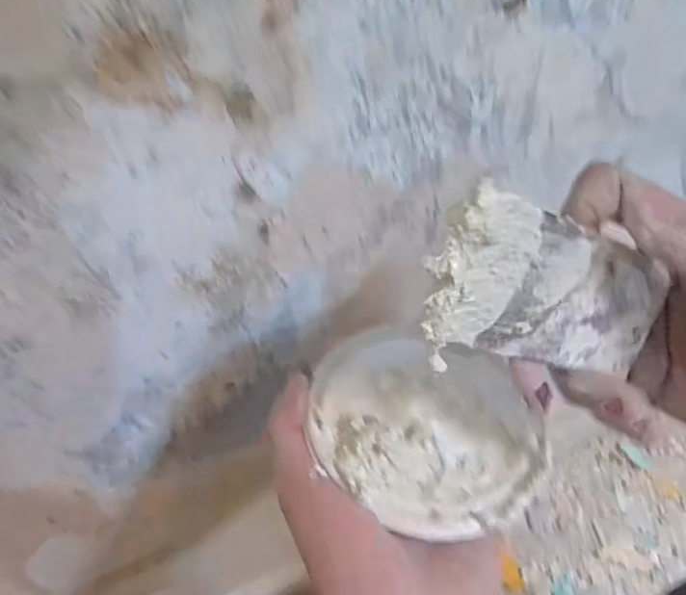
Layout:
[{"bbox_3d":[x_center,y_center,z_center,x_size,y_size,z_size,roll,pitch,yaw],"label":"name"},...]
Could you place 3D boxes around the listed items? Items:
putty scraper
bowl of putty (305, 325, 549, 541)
[{"bbox_3d":[0.072,0.002,0.206,0.104,0.053,0.004,15,13,-32],"label":"putty scraper"},{"bbox_3d":[0.035,0.063,0.283,0.103,0.040,0.105,30,43,24],"label":"bowl of putty"}]

